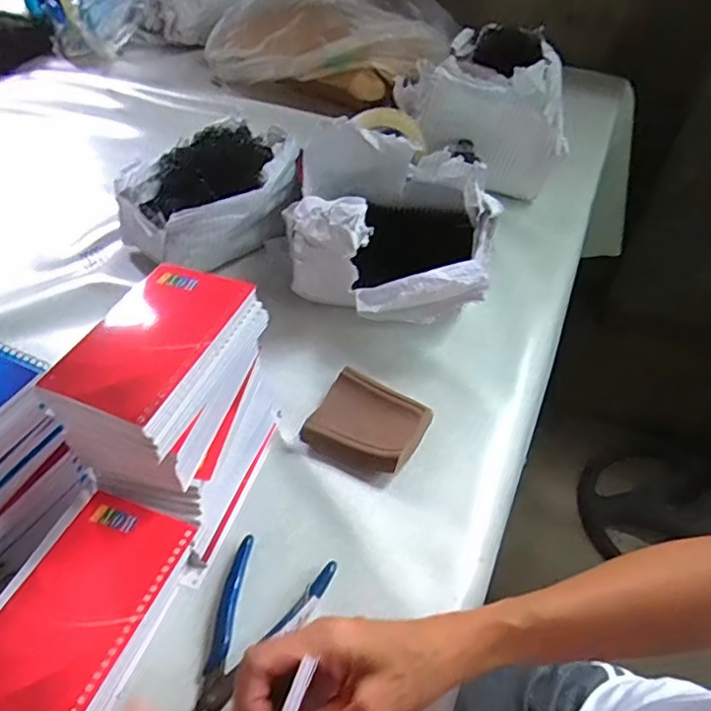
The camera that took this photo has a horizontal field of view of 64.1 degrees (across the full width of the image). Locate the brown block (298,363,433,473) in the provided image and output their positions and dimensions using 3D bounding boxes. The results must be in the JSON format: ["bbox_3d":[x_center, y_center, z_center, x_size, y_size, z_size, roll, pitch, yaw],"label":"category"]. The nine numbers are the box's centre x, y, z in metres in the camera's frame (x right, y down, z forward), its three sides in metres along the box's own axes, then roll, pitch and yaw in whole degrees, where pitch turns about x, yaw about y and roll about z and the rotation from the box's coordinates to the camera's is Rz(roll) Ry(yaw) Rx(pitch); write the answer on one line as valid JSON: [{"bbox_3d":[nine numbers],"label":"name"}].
[{"bbox_3d":[0.014,0.056,0.486,0.090,0.021,0.087,19,49,16],"label":"brown block"}]

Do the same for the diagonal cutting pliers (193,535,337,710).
[{"bbox_3d":[-0.068,0.180,0.371,0.071,0.015,0.121,15,48,12],"label":"diagonal cutting pliers"}]

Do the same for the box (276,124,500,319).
[{"bbox_3d":[0.033,-0.120,0.579,0.200,0.127,0.213,0,46,-2],"label":"box"}]

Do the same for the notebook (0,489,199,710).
[{"bbox_3d":[-0.162,0.145,0.335,0.078,0.005,0.127,17,48,13],"label":"notebook"}]

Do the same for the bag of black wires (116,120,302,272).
[{"bbox_3d":[-0.152,-0.169,0.625,0.189,0.112,0.125,-29,54,-26],"label":"bag of black wires"}]

